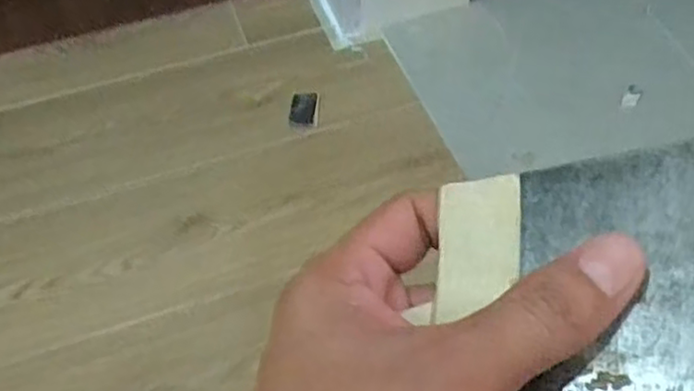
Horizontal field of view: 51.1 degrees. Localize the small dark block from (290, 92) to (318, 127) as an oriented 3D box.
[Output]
[{"bbox_3d":[-0.058,-0.119,1.002,0.038,0.010,0.054,2,52,4],"label":"small dark block"}]

